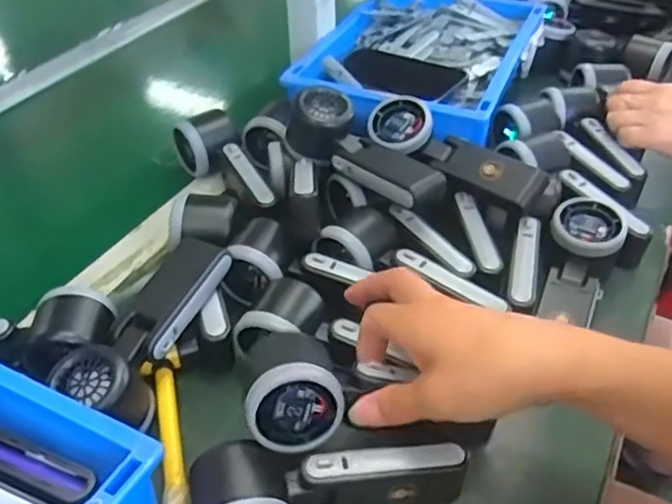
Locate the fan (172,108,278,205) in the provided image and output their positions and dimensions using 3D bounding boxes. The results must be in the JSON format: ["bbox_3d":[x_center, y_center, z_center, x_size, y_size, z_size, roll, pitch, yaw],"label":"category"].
[{"bbox_3d":[-0.104,-0.079,0.652,0.068,0.051,0.140,-17,42,-18],"label":"fan"}]

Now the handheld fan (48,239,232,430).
[{"bbox_3d":[-0.130,0.056,0.491,0.054,0.054,0.153,15,43,19],"label":"handheld fan"}]

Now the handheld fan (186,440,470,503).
[{"bbox_3d":[-0.005,0.139,0.414,0.164,0.057,0.049,-11,41,-10],"label":"handheld fan"}]

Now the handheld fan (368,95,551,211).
[{"bbox_3d":[0.100,-0.083,0.606,0.168,0.054,0.062,31,49,32],"label":"handheld fan"}]

